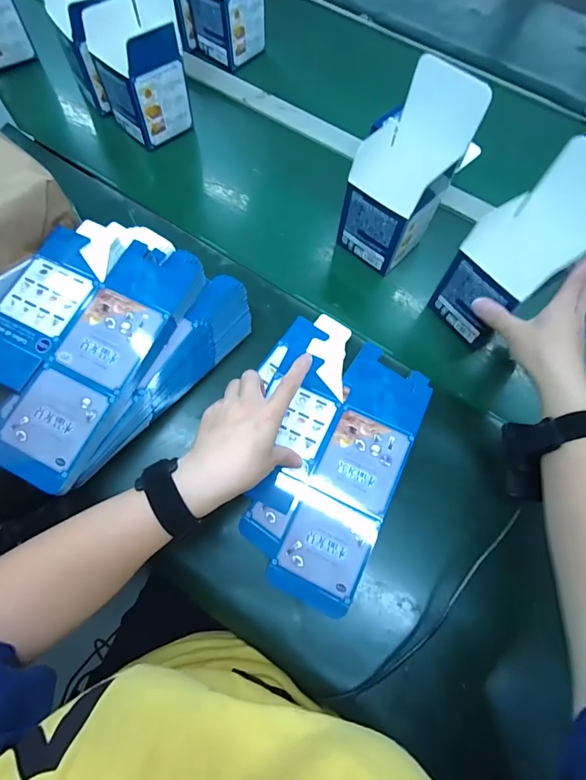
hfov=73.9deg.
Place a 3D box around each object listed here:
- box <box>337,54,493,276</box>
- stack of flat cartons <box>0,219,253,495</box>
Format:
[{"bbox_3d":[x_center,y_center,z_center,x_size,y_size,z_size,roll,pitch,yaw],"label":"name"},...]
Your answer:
[{"bbox_3d":[0.119,-0.235,0.438,0.106,0.180,0.103,37,73,10],"label":"box"},{"bbox_3d":[-0.194,-0.054,0.391,0.189,0.060,0.258,38,73,11],"label":"stack of flat cartons"}]

